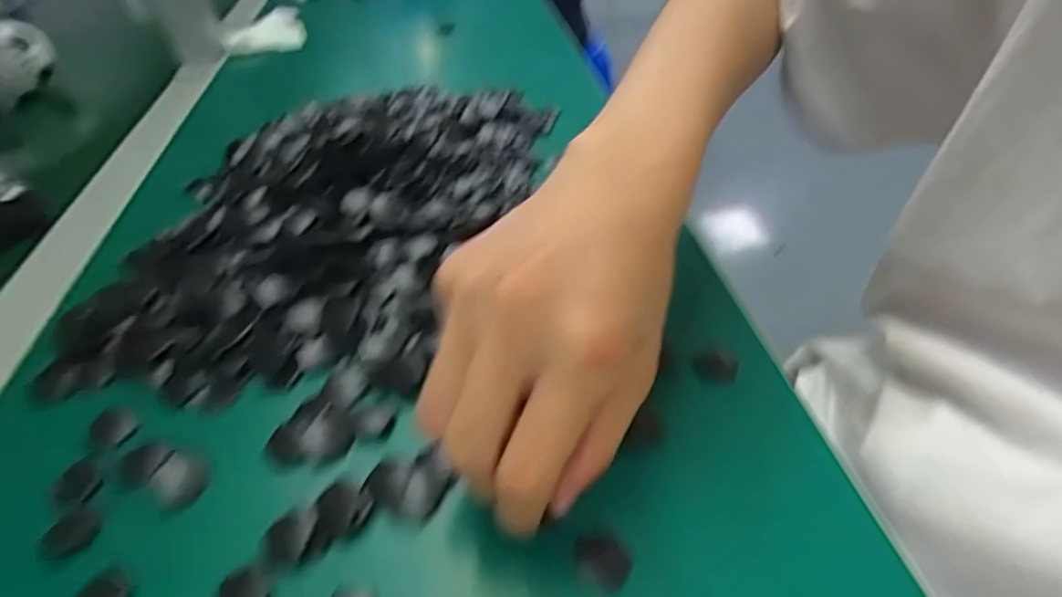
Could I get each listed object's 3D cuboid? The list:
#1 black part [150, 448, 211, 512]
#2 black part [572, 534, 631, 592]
[{"bbox_3d":[-0.137,0.069,0.227,0.026,0.004,0.021,26,51,30],"label":"black part"},{"bbox_3d":[0.024,0.088,0.195,0.017,0.004,0.018,-3,42,2],"label":"black part"}]

